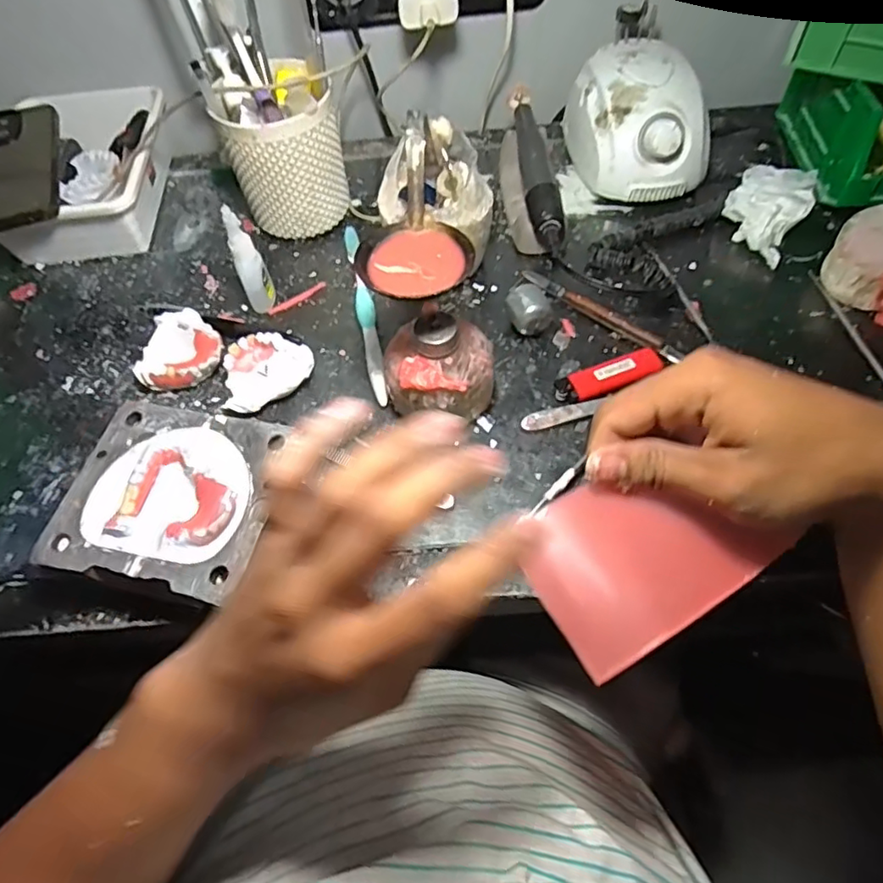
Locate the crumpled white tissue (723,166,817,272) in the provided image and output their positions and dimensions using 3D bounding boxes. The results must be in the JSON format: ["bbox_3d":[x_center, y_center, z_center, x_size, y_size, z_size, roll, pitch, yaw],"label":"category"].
[{"bbox_3d":[0.271,-0.193,0.496,0.060,0.045,0.075,31,65,21],"label":"crumpled white tissue"}]

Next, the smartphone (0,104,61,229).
[{"bbox_3d":[-0.369,-0.235,0.505,0.083,0.015,0.163,-17,58,-7],"label":"smartphone"}]

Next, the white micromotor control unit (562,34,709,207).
[{"bbox_3d":[0.176,-0.287,0.533,0.103,0.087,0.135,-10,58,-3],"label":"white micromotor control unit"}]

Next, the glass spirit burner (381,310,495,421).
[{"bbox_3d":[0.000,-0.048,0.399,0.072,0.073,0.064,-3,58,1],"label":"glass spirit burner"}]

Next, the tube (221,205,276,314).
[{"bbox_3d":[-0.149,-0.137,0.459,0.017,0.086,0.023,-5,58,0],"label":"tube"}]

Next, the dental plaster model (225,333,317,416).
[{"bbox_3d":[-0.132,-0.055,0.441,0.068,0.027,0.050,-29,61,-14],"label":"dental plaster model"}]

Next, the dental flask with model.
[{"bbox_3d":[-0.169,0.039,0.375,0.114,0.039,0.113,9,59,9],"label":"dental flask with model"}]

